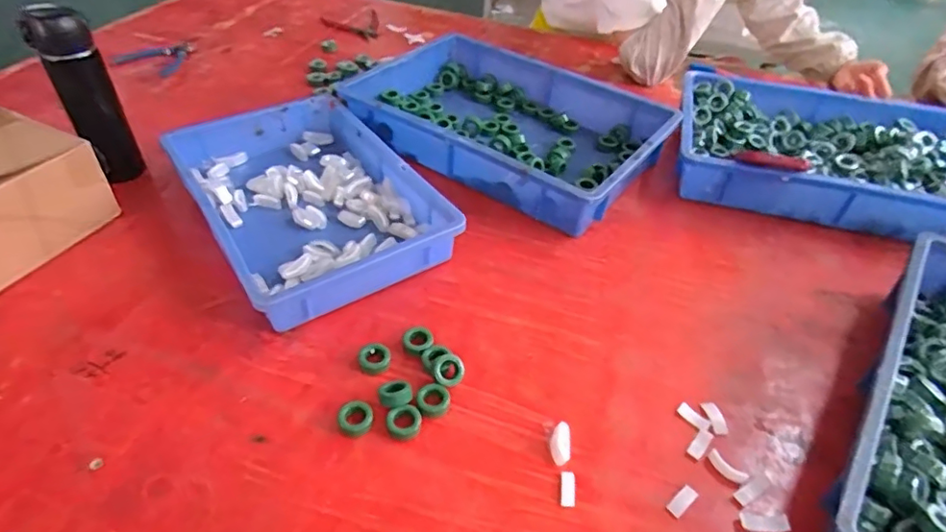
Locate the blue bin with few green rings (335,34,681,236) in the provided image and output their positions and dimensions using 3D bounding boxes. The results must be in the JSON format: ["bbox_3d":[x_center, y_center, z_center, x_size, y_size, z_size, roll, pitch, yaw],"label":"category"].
[{"bbox_3d":[0.051,-0.215,0.846,0.435,0.080,0.290,28,47,25],"label":"blue bin with few green rings"}]

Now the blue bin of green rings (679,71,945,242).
[{"bbox_3d":[0.523,-0.166,0.826,0.440,0.080,0.307,12,43,9],"label":"blue bin of green rings"}]

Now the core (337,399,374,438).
[{"bbox_3d":[-0.105,0.138,0.506,0.030,0.013,0.031,-5,43,-9],"label":"core"}]

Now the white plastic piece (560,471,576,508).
[{"bbox_3d":[0.080,0.189,0.475,0.012,0.004,0.031,7,42,3],"label":"white plastic piece"}]

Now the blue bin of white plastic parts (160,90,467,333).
[{"bbox_3d":[-0.203,-0.089,0.696,0.238,0.064,0.357,-21,48,-25],"label":"blue bin of white plastic parts"}]

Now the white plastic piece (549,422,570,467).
[{"bbox_3d":[0.078,0.158,0.501,0.019,0.008,0.038,7,42,3],"label":"white plastic piece"}]

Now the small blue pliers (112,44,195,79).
[{"bbox_3d":[-0.564,-0.377,1.004,0.142,0.021,0.101,19,45,17],"label":"small blue pliers"}]

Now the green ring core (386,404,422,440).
[{"bbox_3d":[-0.061,0.140,0.503,0.030,0.012,0.027,-11,44,-16],"label":"green ring core"}]

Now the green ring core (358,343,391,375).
[{"bbox_3d":[-0.097,0.092,0.554,0.031,0.009,0.034,-10,44,-15],"label":"green ring core"}]

